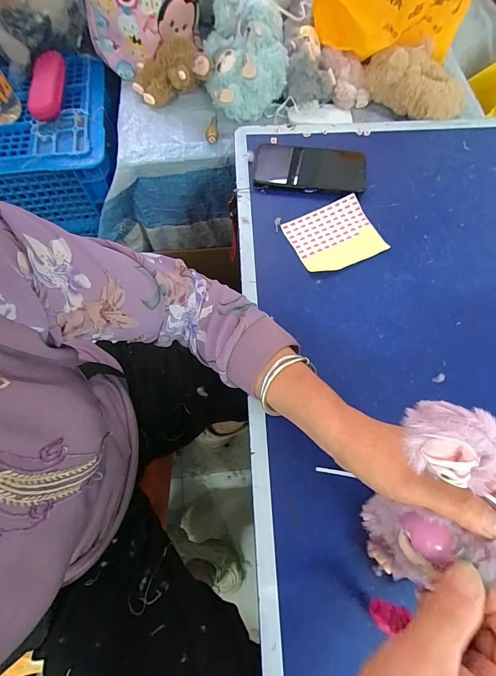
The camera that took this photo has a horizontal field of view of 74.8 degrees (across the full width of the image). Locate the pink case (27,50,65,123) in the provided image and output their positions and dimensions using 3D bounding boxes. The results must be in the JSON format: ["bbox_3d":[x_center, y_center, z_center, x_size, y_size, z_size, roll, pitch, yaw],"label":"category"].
[{"bbox_3d":[-0.333,-0.421,0.540,0.038,0.027,0.111,17,95,6],"label":"pink case"}]

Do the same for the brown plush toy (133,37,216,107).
[{"bbox_3d":[-0.132,-0.453,0.551,0.126,0.057,0.090,-18,71,-7],"label":"brown plush toy"}]

